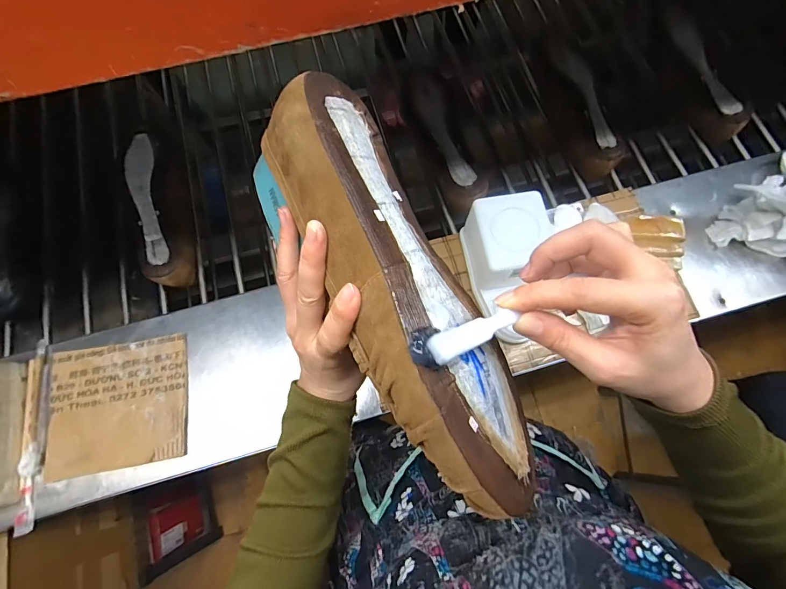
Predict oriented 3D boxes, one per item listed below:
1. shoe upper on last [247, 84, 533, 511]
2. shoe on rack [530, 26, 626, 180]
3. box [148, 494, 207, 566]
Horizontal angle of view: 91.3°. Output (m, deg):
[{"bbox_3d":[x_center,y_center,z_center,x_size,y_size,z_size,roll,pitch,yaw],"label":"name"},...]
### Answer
[{"bbox_3d":[-0.007,0.006,0.244,0.080,0.103,0.281,-30,83,38],"label":"shoe upper on last"},{"bbox_3d":[0.331,-0.343,0.690,0.083,0.088,0.270,-16,72,-4],"label":"shoe on rack"},{"bbox_3d":[-0.570,0.611,1.024,0.034,0.232,0.117,-20,73,-5],"label":"box"}]

